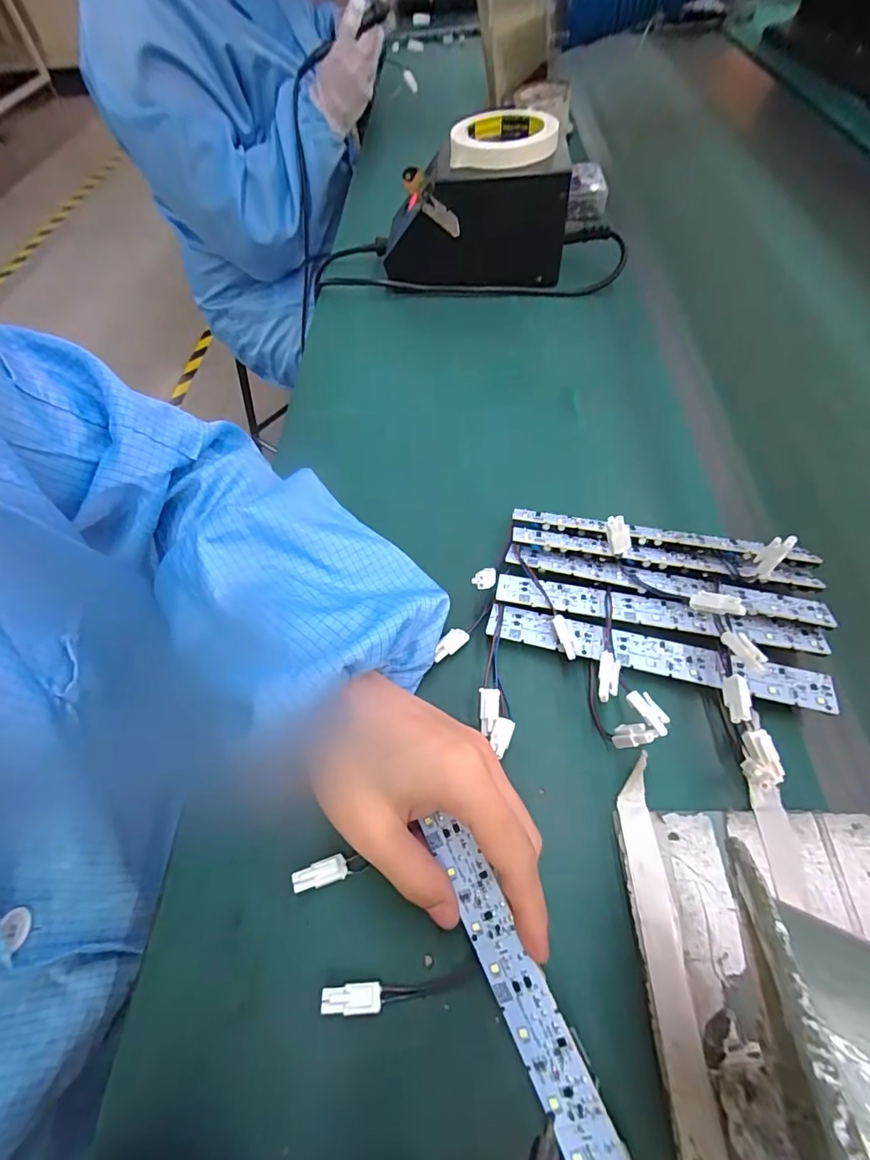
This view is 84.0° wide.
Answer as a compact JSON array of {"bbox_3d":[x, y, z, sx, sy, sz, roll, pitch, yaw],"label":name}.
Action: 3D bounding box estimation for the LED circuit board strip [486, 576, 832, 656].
[{"bbox_3d":[0.134,0.020,0.296,0.190,0.004,0.022,9,59,9],"label":"LED circuit board strip"}]

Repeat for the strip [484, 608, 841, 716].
[{"bbox_3d":[0.127,0.044,0.285,0.190,0.004,0.023,12,61,12],"label":"strip"}]

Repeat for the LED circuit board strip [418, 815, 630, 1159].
[{"bbox_3d":[0.043,0.187,0.196,0.024,0.004,0.180,-34,67,12],"label":"LED circuit board strip"}]

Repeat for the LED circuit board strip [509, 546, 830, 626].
[{"bbox_3d":[0.142,0.000,0.305,0.191,0.005,0.020,13,60,12],"label":"LED circuit board strip"}]

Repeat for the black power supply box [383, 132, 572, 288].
[{"bbox_3d":[0.039,-0.378,0.505,0.179,0.099,0.093,0,58,4],"label":"black power supply box"}]

